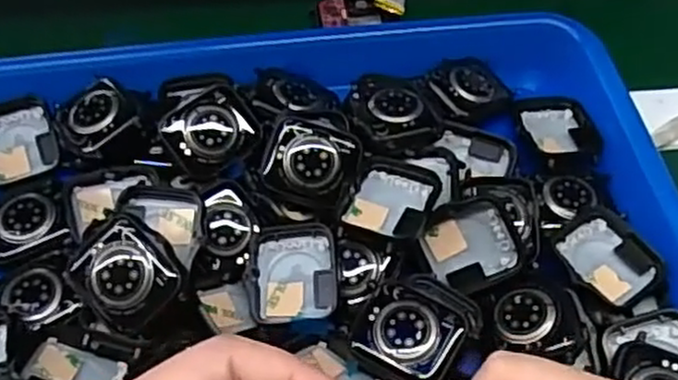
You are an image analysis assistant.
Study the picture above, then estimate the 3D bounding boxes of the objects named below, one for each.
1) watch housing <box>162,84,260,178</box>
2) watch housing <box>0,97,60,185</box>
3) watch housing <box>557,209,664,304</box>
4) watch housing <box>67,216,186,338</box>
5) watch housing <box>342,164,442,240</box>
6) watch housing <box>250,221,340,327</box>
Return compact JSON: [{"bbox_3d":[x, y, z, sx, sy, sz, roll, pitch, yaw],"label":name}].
[{"bbox_3d":[-0.057,-0.026,0.327,0.037,0.006,0.033,-37,89,-19],"label":"watch housing"},{"bbox_3d":[-0.153,-0.024,0.342,0.035,0.010,0.040,-17,74,-22],"label":"watch housing"},{"bbox_3d":[0.113,0.030,0.307,0.036,0.009,0.040,-28,61,-18],"label":"watch housing"},{"bbox_3d":[-0.082,0.032,0.273,0.041,0.007,0.035,41,88,14],"label":"watch housing"},{"bbox_3d":[0.023,0.006,0.307,0.035,0.015,0.035,20,58,12],"label":"watch housing"},{"bbox_3d":[-0.018,0.033,0.297,0.034,0.014,0.041,-3,56,-3],"label":"watch housing"}]

